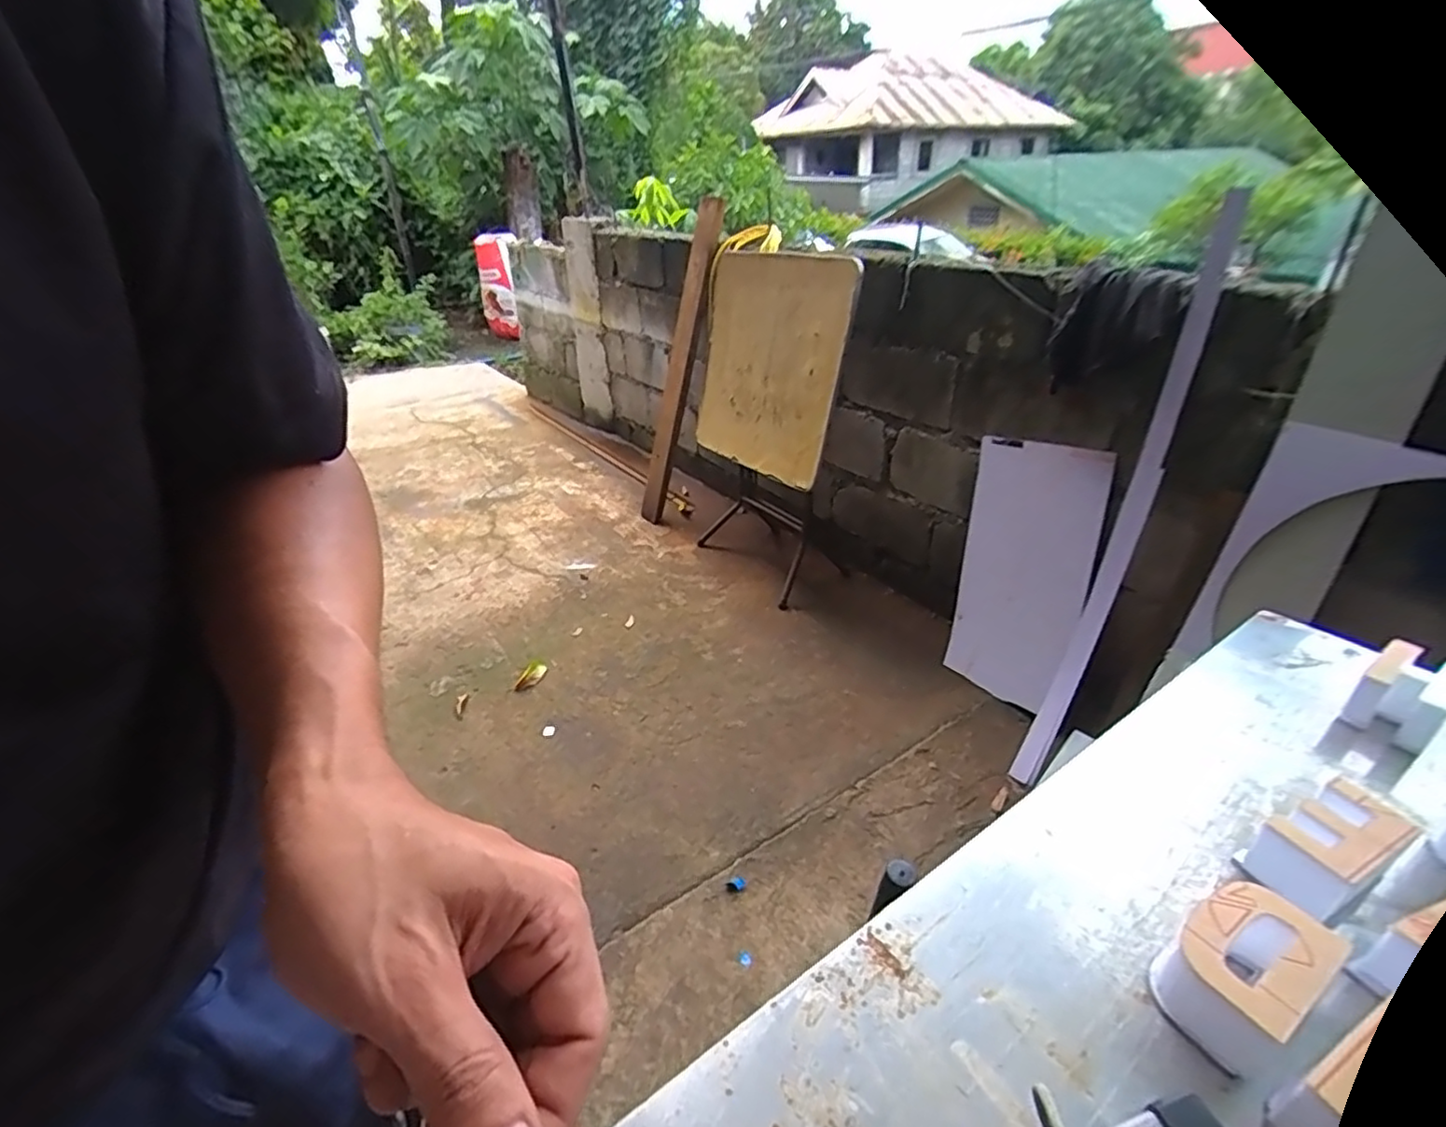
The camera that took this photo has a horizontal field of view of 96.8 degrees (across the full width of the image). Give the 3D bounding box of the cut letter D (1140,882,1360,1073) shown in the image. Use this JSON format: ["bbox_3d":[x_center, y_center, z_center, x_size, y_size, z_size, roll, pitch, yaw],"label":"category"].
[{"bbox_3d":[0.278,0.219,0.346,0.087,0.047,0.057,-19,35,-25],"label":"cut letter D"}]

